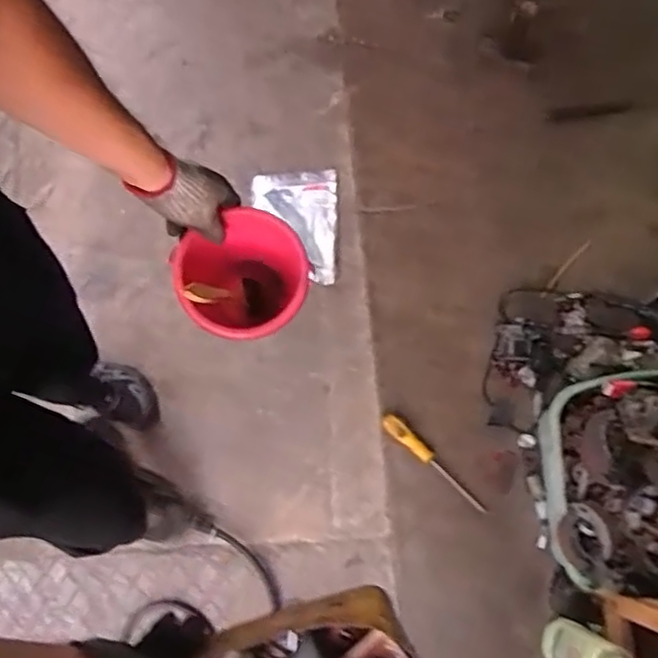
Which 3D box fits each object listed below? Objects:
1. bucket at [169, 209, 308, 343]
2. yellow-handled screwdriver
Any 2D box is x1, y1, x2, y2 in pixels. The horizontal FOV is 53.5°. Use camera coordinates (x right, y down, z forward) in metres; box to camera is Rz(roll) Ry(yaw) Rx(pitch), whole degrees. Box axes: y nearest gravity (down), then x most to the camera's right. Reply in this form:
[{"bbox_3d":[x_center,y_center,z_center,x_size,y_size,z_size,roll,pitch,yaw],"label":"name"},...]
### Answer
[{"bbox_3d":[-0.097,-0.049,0.812,0.147,0.187,0.144,0,76,1],"label":"bucket"},{"bbox_3d":[0.199,0.252,1.229,0.250,0.035,0.035,42,81,8],"label":"yellow-handled screwdriver"}]

